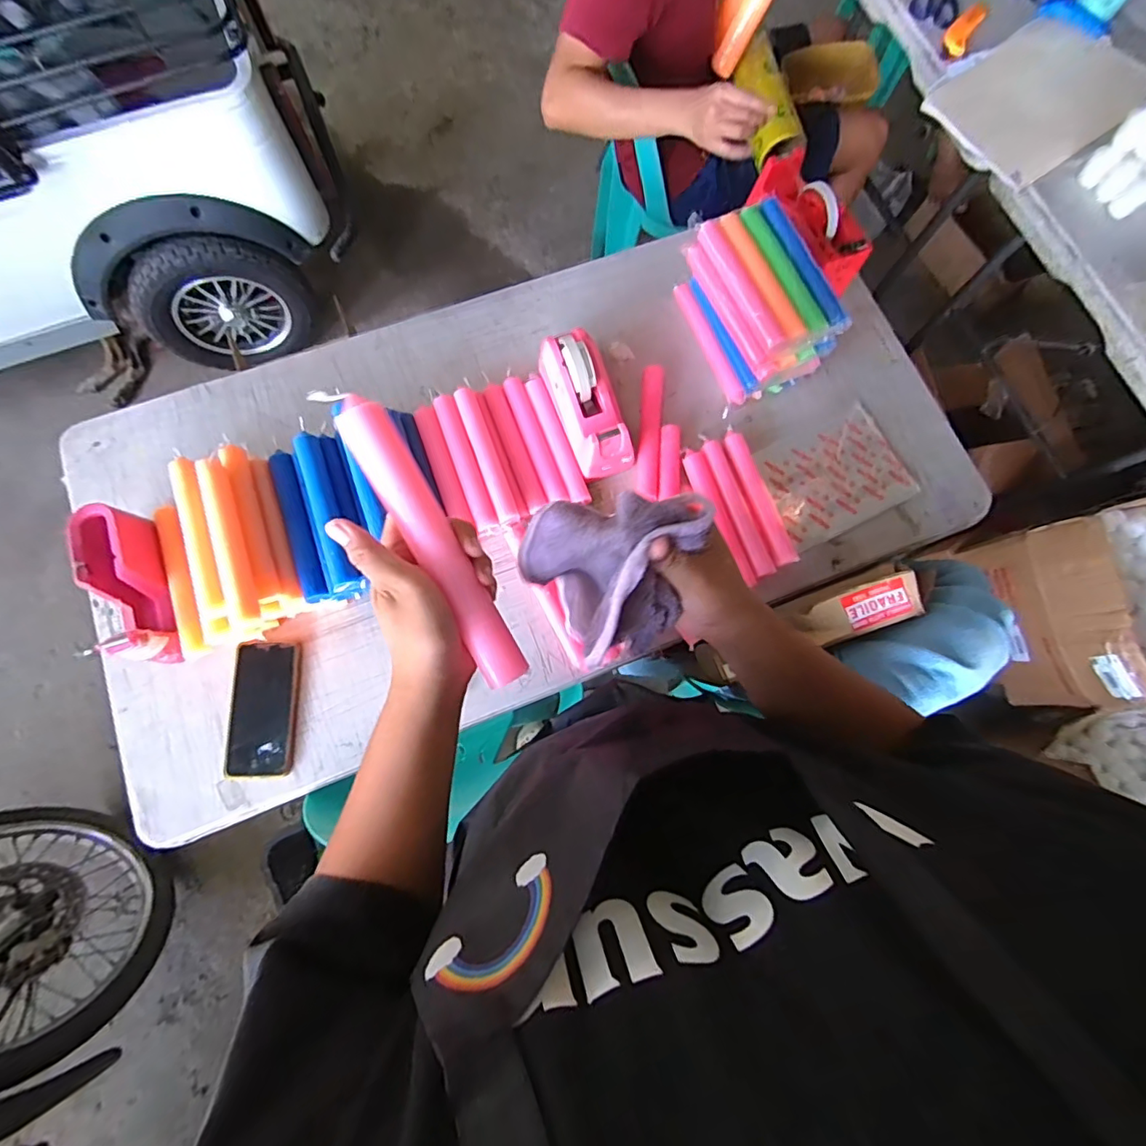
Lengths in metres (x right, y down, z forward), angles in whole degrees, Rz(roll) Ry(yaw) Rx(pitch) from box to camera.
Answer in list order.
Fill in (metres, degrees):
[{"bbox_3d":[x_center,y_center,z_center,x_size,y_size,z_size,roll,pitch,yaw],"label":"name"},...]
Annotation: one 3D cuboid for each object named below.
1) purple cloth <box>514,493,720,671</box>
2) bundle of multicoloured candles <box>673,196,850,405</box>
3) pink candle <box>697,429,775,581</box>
[{"bbox_3d":[0.021,0.002,0.319,0.108,0.059,0.097,6,78,0],"label":"purple cloth"},{"bbox_3d":[0.241,-0.356,0.705,0.111,0.129,0.200,-24,79,-6],"label":"bundle of multicoloured candles"},{"bbox_3d":[0.216,-0.093,0.707,0.025,0.022,0.207,-20,79,-5],"label":"pink candle"}]

